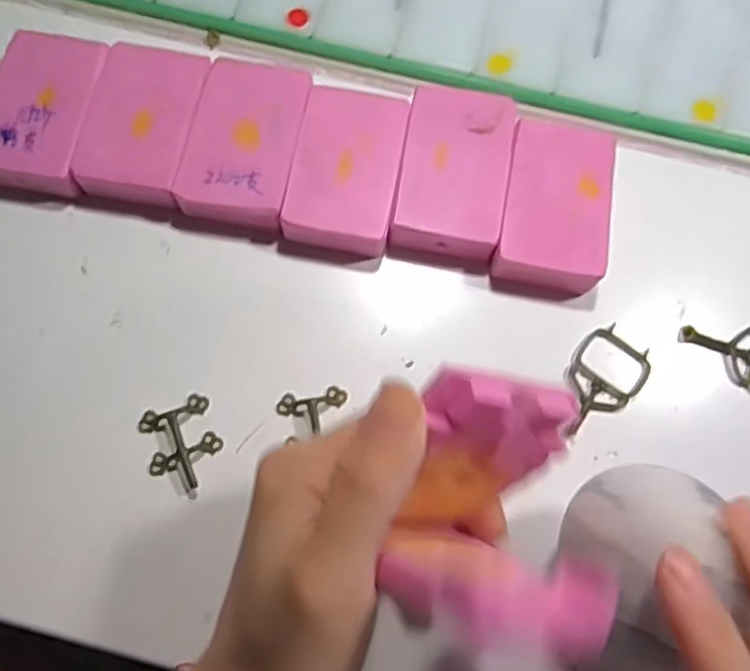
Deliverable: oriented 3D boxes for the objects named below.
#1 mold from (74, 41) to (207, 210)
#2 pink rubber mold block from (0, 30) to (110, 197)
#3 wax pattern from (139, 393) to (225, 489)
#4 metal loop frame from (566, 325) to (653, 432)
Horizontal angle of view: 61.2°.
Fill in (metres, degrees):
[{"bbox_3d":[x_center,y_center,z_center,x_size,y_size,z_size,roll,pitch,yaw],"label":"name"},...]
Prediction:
[{"bbox_3d":[-0.098,-0.090,0.273,0.044,0.017,0.069,10,74,1],"label":"mold"},{"bbox_3d":[-0.143,-0.095,0.274,0.044,0.018,0.072,9,74,1],"label":"pink rubber mold block"},{"bbox_3d":[-0.074,0.041,0.242,0.027,0.008,0.033,-21,76,-7],"label":"wax pattern"},{"bbox_3d":[0.091,0.019,0.255,0.028,0.004,0.048,39,76,9],"label":"metal loop frame"}]

